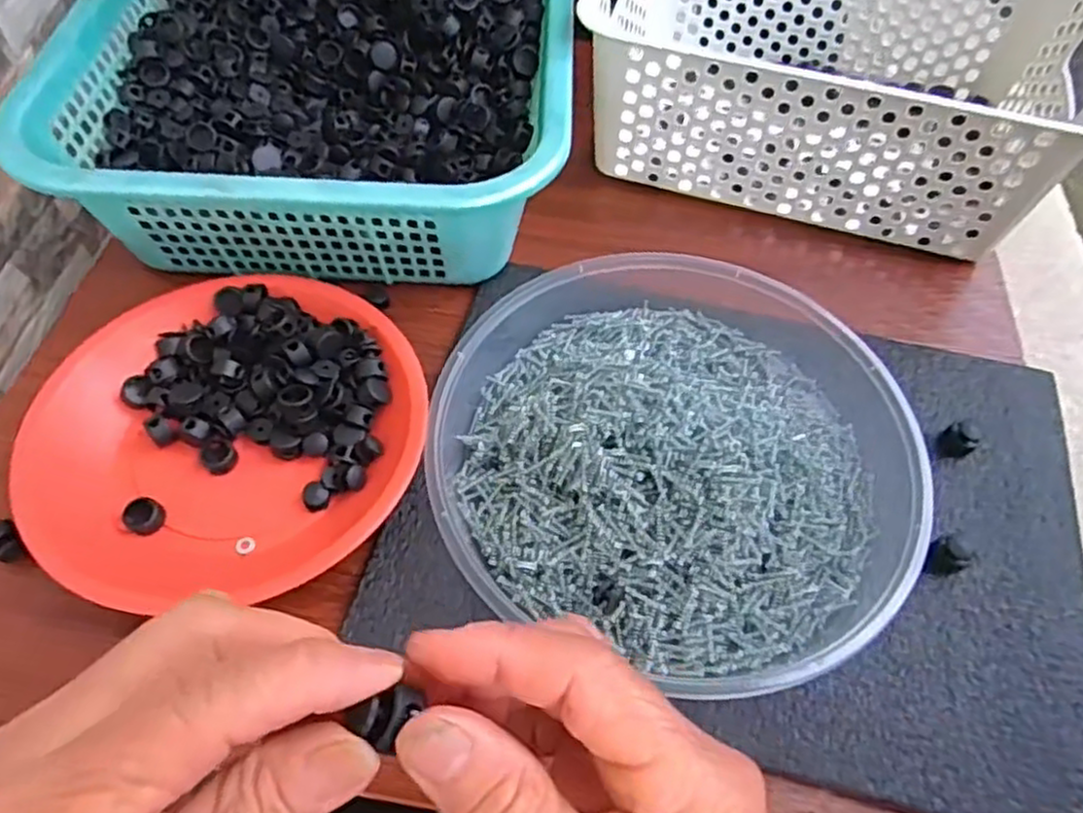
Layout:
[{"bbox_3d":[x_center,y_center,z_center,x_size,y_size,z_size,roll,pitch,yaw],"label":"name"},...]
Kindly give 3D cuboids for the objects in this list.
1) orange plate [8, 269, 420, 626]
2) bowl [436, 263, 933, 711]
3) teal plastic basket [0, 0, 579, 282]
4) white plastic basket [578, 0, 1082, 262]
[{"bbox_3d":[-0.161,0.005,0.379,0.191,0.035,0.185,1,58,-2],"label":"orange plate"},{"bbox_3d":[0.071,0.011,0.360,0.229,0.045,0.222,1,58,-2],"label":"bowl"},{"bbox_3d":[-0.131,-0.244,0.486,0.291,0.085,0.375,1,58,-2],"label":"teal plastic basket"},{"bbox_3d":[0.188,-0.230,0.486,0.304,0.105,0.198,17,59,8],"label":"white plastic basket"}]

